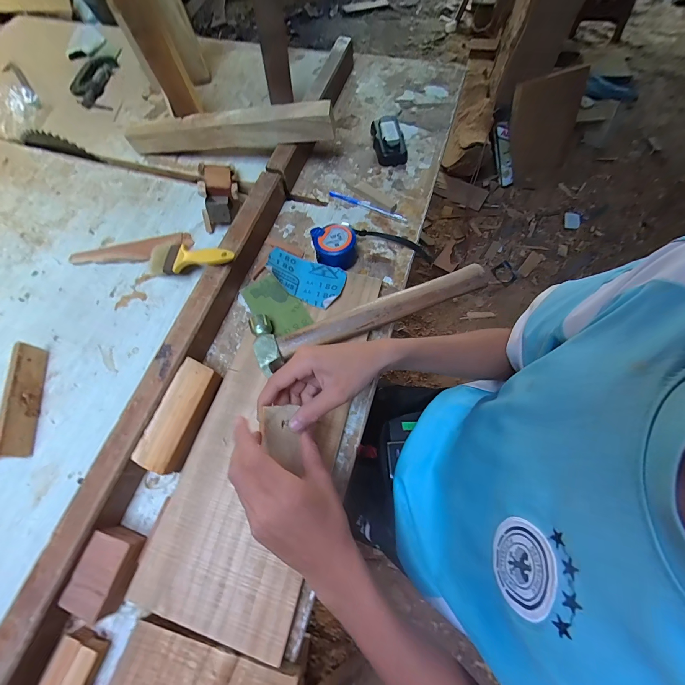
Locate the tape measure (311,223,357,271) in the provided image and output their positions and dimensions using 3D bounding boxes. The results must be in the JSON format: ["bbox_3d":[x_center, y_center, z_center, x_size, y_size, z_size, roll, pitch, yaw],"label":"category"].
[{"bbox_3d":[-0.011,-0.137,0.446,0.062,0.045,0.055,-4,67,1],"label":"tape measure"}]

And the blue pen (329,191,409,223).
[{"bbox_3d":[0.040,-0.223,0.499,0.142,0.007,0.012,27,71,14],"label":"blue pen"}]

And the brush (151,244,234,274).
[{"bbox_3d":[-0.216,-0.122,0.429,0.171,0.021,0.045,6,65,29],"label":"brush"}]

